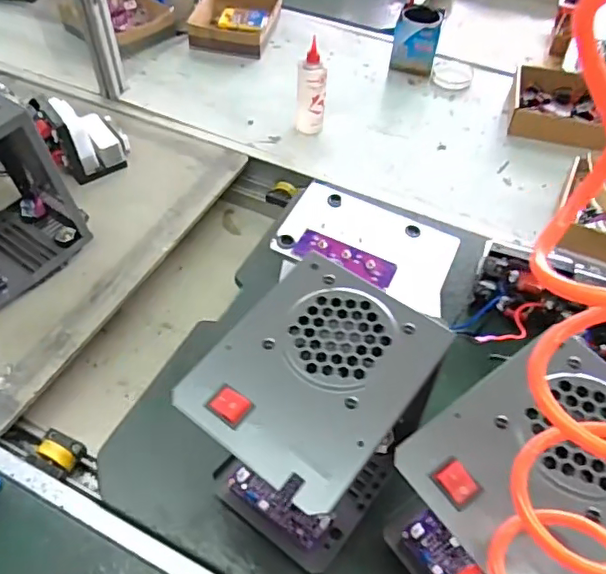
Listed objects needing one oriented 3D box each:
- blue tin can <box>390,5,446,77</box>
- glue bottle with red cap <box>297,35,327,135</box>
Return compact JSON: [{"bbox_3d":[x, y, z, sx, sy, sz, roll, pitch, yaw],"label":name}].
[{"bbox_3d":[0.245,-0.531,1.210,0.091,0.114,0.102,12,52,7],"label":"blue tin can"},{"bbox_3d":[0.015,-0.348,1.008,0.052,0.152,0.042,5,51,2],"label":"glue bottle with red cap"}]

